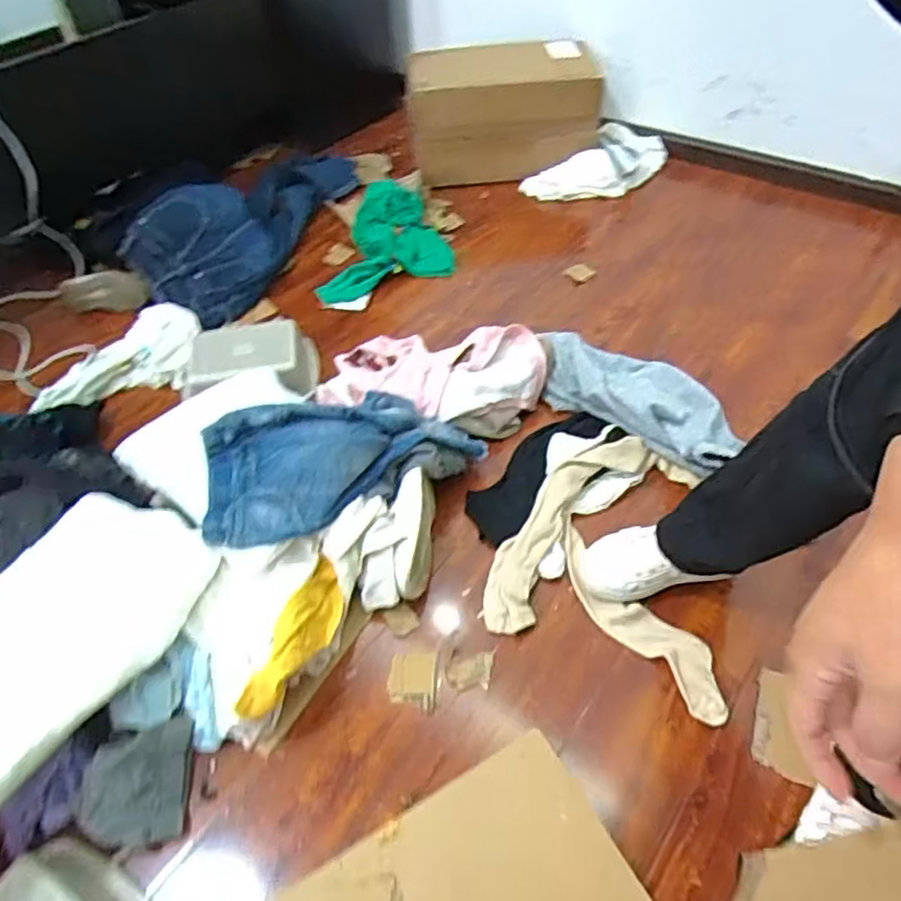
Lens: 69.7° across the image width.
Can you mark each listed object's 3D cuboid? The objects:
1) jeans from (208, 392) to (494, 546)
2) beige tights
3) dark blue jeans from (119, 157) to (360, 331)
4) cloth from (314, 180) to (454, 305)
[{"bbox_3d":[-0.180,-0.002,1.009,0.430,0.114,0.244,-30,54,-21],"label":"jeans"},{"bbox_3d":[0.265,0.148,0.973,0.344,0.055,0.389,19,52,18],"label":"beige tights"},{"bbox_3d":[-0.509,-0.627,1.635,0.369,0.132,0.785,17,51,17],"label":"dark blue jeans"},{"bbox_3d":[-0.170,-0.523,1.568,0.323,0.083,0.398,-9,48,-6],"label":"cloth"}]

